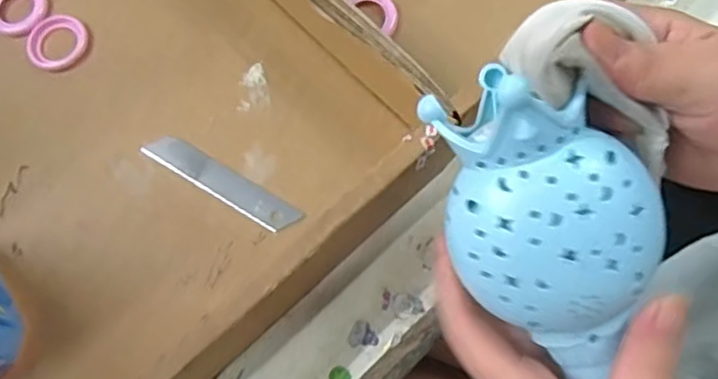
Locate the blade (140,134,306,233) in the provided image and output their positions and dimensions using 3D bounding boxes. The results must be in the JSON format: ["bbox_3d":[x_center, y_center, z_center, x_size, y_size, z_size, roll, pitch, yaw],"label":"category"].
[{"bbox_3d":[-0.078,-0.005,0.380,0.099,0.004,0.018,30,76,13],"label":"blade"}]

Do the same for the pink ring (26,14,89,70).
[{"bbox_3d":[-0.188,-0.091,0.418,0.036,0.004,0.037,-1,73,4],"label":"pink ring"}]

